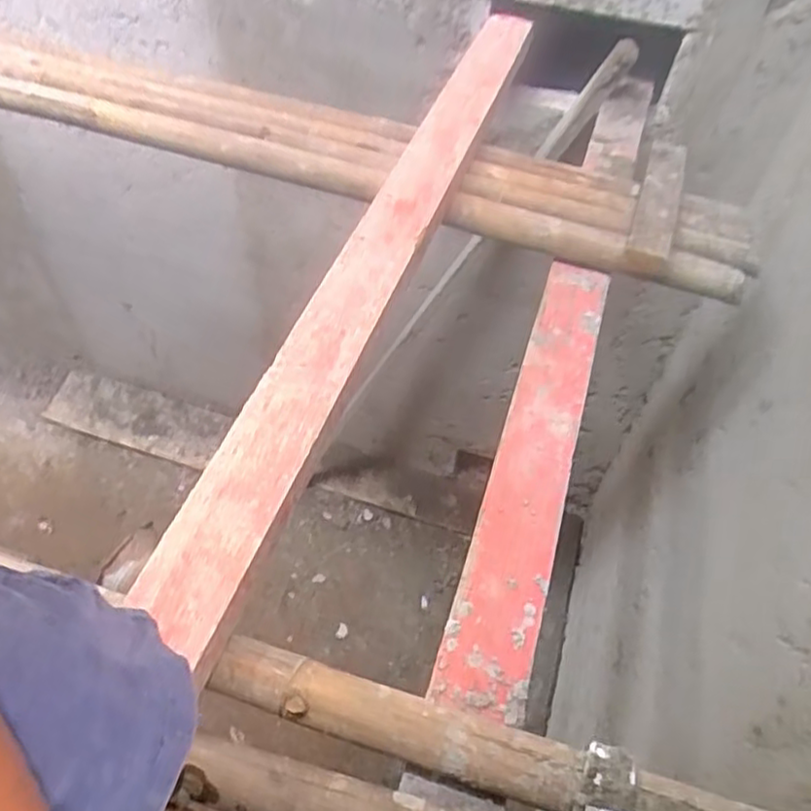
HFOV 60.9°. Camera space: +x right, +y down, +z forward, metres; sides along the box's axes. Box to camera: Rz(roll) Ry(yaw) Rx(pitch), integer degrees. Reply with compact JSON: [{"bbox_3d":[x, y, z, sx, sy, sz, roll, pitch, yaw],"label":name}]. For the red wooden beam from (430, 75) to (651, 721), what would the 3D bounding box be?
[{"bbox_3d":[0.265,-0.203,1.064,0.097,0.052,1.346,16,54,9],"label":"red wooden beam"}]

